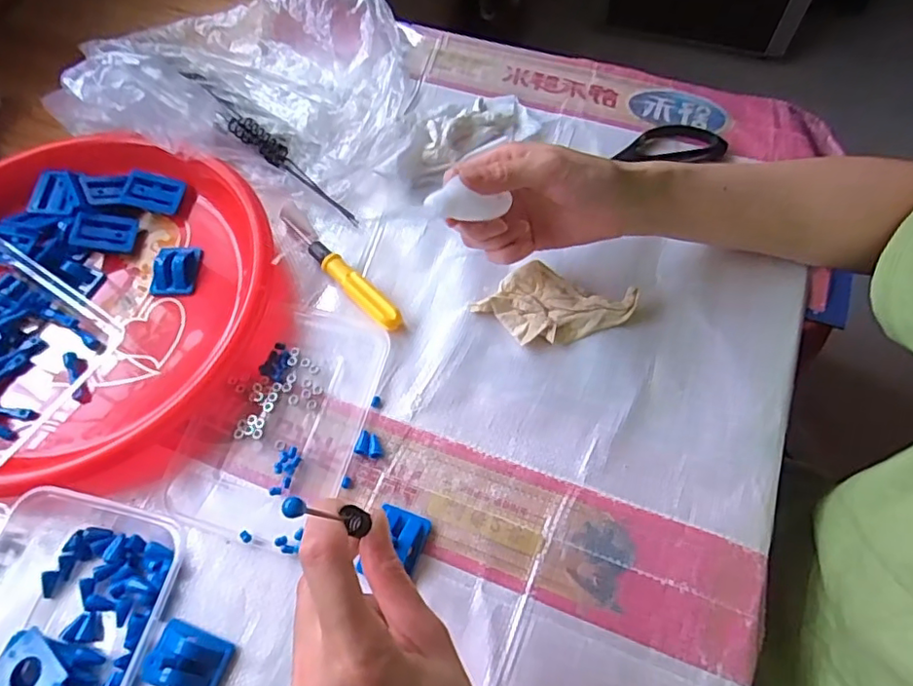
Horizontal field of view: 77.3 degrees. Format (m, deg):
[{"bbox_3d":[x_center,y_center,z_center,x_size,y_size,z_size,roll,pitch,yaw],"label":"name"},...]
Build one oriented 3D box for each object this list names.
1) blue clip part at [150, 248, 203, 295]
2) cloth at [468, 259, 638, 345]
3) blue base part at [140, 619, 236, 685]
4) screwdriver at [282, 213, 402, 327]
[{"bbox_3d":[-0.220,-0.059,0.448,0.031,0.019,0.043,0,62,3],"label":"blue clip part"},{"bbox_3d":[0.071,-0.031,0.421,0.106,0.018,0.063,-18,63,-7],"label":"cloth"},{"bbox_3d":[-0.155,0.181,0.323,0.043,0.018,0.033,17,65,11],"label":"blue base part"},{"bbox_3d":[-0.093,-0.058,0.445,0.016,0.016,0.142,-40,68,-17],"label":"screwdriver"}]

